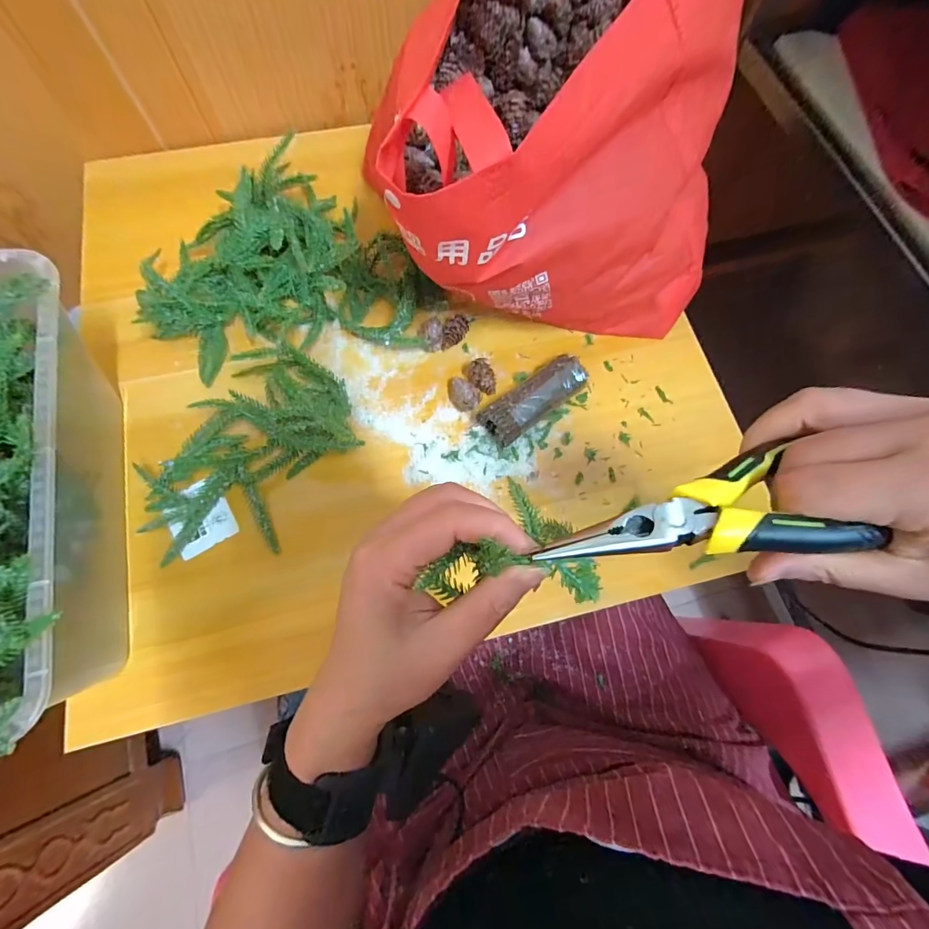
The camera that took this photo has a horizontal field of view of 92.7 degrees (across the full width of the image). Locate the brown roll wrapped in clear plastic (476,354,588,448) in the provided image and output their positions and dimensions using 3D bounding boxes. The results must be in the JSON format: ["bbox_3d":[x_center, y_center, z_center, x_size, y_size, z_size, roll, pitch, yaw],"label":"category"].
[{"bbox_3d":[0.065,-0.060,0.406,0.107,0.027,0.036,-38,76,-12],"label":"brown roll wrapped in clear plastic"}]

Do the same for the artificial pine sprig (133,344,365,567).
[{"bbox_3d":[-0.174,-0.007,0.360,0.117,0.058,0.190,39,75,11],"label":"artificial pine sprig"}]

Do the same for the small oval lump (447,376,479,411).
[{"bbox_3d":[-0.003,-0.065,0.407,0.020,0.021,0.039,-34,76,-11],"label":"small oval lump"}]

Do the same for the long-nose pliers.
[{"bbox_3d":[0.088,0.020,0.178,0.118,0.020,0.042,-9,72,0],"label":"long-nose pliers"}]

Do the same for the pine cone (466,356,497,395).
[{"bbox_3d":[0.016,-0.080,0.413,0.023,0.025,0.028,-10,72,-5],"label":"pine cone"}]

